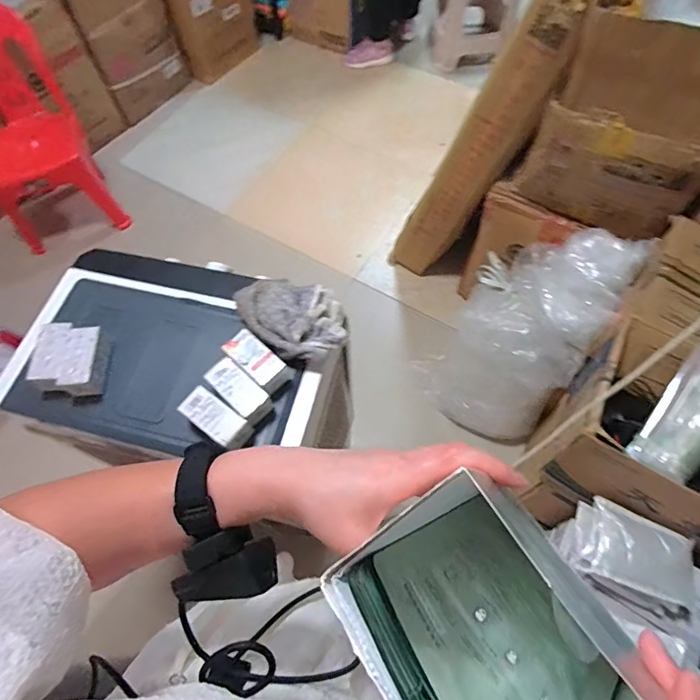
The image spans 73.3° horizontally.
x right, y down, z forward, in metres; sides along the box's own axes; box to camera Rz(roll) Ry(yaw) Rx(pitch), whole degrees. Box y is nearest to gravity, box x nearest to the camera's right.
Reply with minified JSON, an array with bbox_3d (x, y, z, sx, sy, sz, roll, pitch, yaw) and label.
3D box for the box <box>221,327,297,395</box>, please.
[{"bbox_3d":[-0.116,0.016,0.606,0.085,0.047,0.047,38,70,19],"label":"box"}]

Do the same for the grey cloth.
[{"bbox_3d":[-0.069,-0.048,0.626,0.128,0.061,0.145,-32,66,-14],"label":"grey cloth"}]

